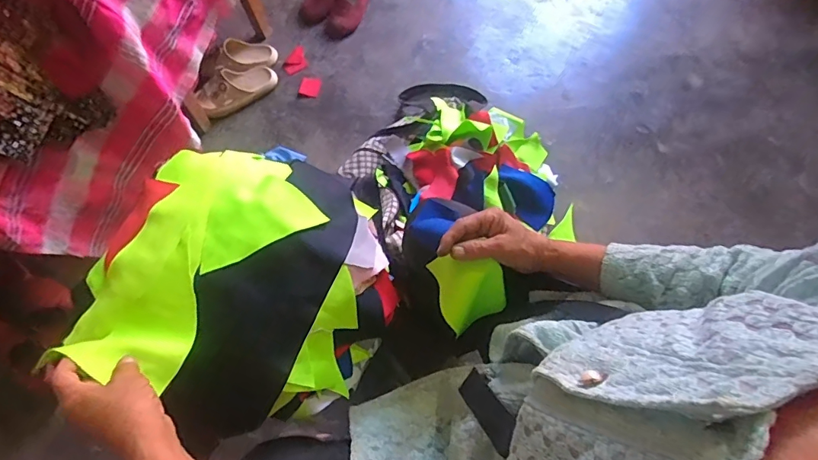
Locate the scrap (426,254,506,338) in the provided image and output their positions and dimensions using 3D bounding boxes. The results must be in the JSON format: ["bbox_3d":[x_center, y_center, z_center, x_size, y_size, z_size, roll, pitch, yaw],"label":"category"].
[{"bbox_3d":[0.069,0.064,0.522,0.075,0.011,0.086,-20,103,-4],"label":"scrap"}]

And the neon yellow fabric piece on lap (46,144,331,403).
[{"bbox_3d":[-0.262,0.013,0.527,0.216,0.051,0.293,32,67,17],"label":"neon yellow fabric piece on lap"}]

